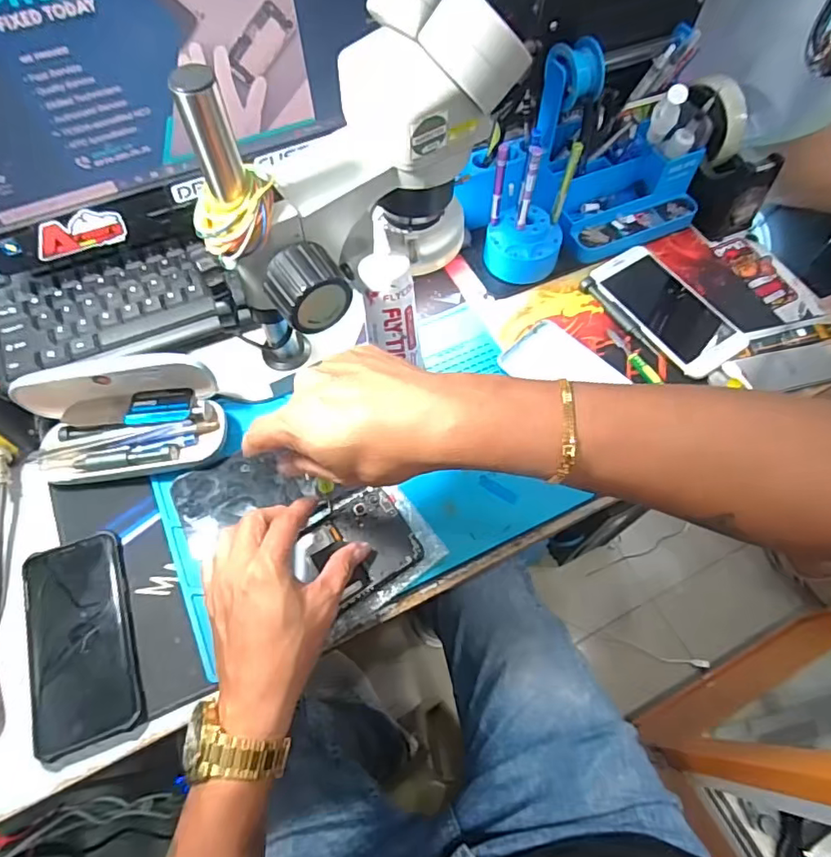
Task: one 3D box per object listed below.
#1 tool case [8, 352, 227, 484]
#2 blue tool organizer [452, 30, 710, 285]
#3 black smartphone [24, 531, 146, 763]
[{"bbox_3d":[-0.245,-0.011,0.458,0.158,0.064,0.090,-10,64,-6],"label":"tool case"},{"bbox_3d":[0.170,-0.262,0.547,0.235,0.159,0.146,-28,67,-14],"label":"blue tool organizer"},{"bbox_3d":[-0.250,0.154,0.409,0.072,0.006,0.151,-19,65,-10],"label":"black smartphone"}]

